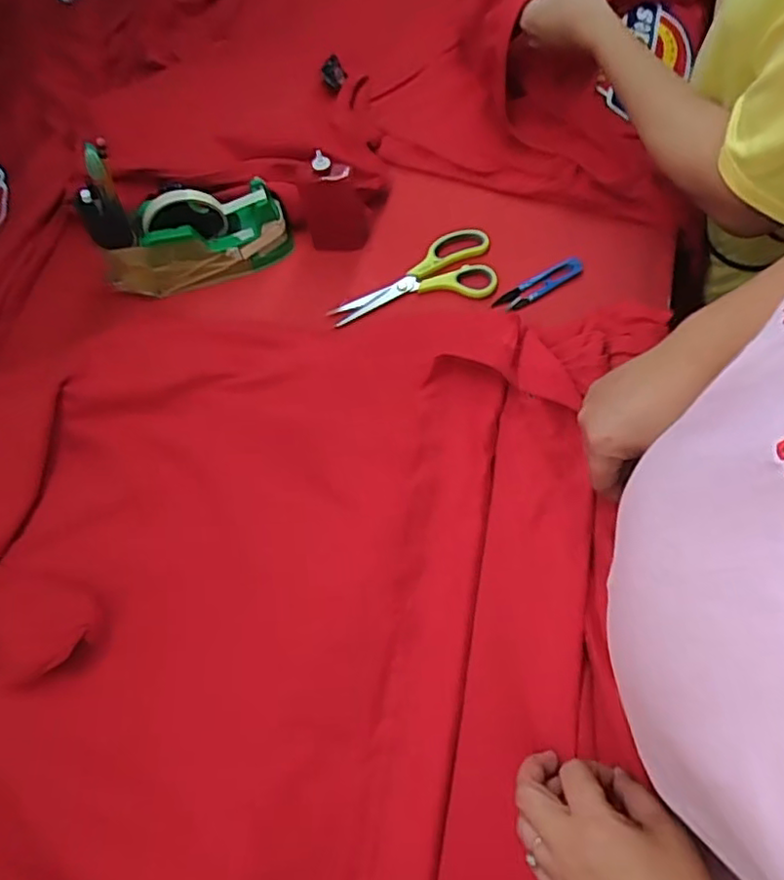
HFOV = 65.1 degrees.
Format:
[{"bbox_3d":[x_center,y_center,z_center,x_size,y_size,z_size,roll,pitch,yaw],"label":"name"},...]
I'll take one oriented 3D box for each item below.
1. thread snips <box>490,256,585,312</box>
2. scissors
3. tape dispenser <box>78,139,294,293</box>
[{"bbox_3d":[0.152,-0.162,0.638,0.102,0.011,0.024,-31,68,-10],"label":"thread snips"},{"bbox_3d":[0.021,-0.171,0.648,0.181,0.009,0.082,-18,67,-4],"label":"scissors"},{"bbox_3d":[-0.209,-0.226,0.609,0.193,0.141,0.056,-18,67,-6],"label":"tape dispenser"}]

